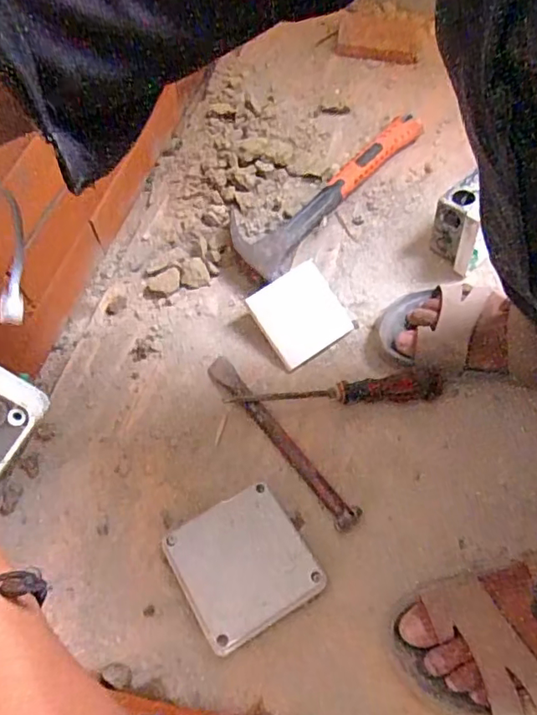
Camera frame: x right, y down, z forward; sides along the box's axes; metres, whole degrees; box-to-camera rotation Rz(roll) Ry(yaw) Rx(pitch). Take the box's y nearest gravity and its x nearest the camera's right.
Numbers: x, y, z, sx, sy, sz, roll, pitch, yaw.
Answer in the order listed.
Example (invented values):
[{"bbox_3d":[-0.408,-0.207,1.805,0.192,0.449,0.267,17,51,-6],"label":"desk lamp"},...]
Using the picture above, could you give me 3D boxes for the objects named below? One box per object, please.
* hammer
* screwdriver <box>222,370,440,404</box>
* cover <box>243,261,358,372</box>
[{"bbox_3d":[0.063,-0.215,0.654,0.094,0.033,0.309,37,69,15],"label":"hammer"},{"bbox_3d":[0.066,0.032,0.542,0.211,0.023,0.027,-2,65,-3],"label":"screwdriver"},{"bbox_3d":[0.037,-0.048,0.577,0.095,0.011,0.089,-33,92,-20],"label":"cover"}]

